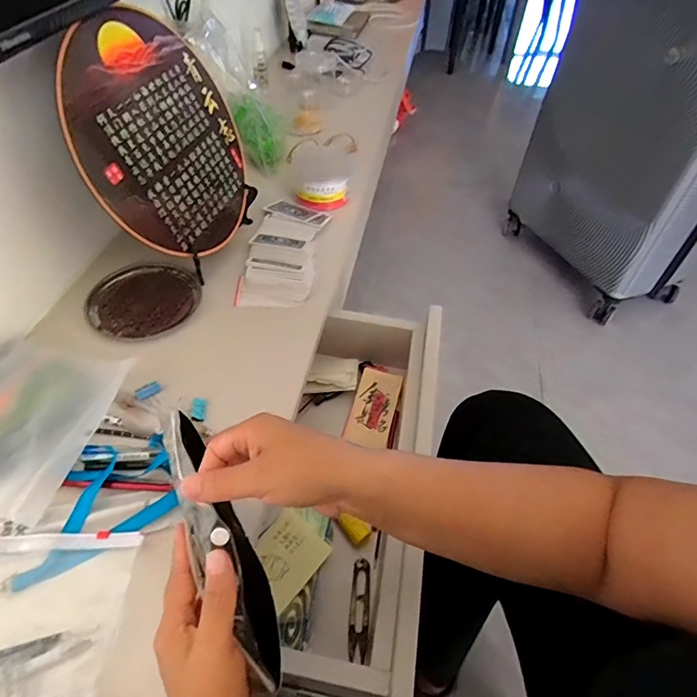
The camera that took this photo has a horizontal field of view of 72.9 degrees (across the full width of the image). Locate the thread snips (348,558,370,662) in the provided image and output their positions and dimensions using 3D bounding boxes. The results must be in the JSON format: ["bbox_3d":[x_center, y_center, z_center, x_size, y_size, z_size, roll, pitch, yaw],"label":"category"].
[{"bbox_3d":[0.013,0.289,0.525,0.021,0.010,0.100,4,50,0],"label":"thread snips"}]

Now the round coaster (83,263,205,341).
[{"bbox_3d":[-0.281,-0.068,0.644,0.138,0.017,0.138,2,50,-2],"label":"round coaster"}]

